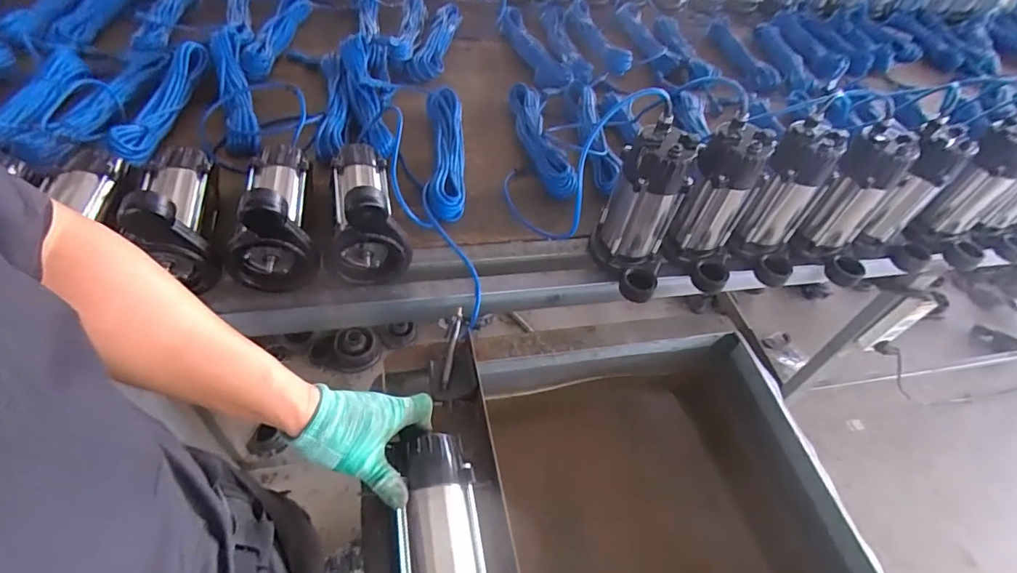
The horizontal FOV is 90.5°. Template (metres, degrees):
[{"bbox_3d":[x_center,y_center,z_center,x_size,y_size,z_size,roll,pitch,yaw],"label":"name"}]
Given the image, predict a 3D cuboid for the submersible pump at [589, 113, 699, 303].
[{"bbox_3d":[0.211,-0.106,0.759,0.097,0.230,0.154,-17,55,-23],"label":"submersible pump"}]

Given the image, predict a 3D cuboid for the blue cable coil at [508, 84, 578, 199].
[{"bbox_3d":[0.059,-0.305,1.033,0.073,0.057,0.332,-4,51,-13],"label":"blue cable coil"}]

